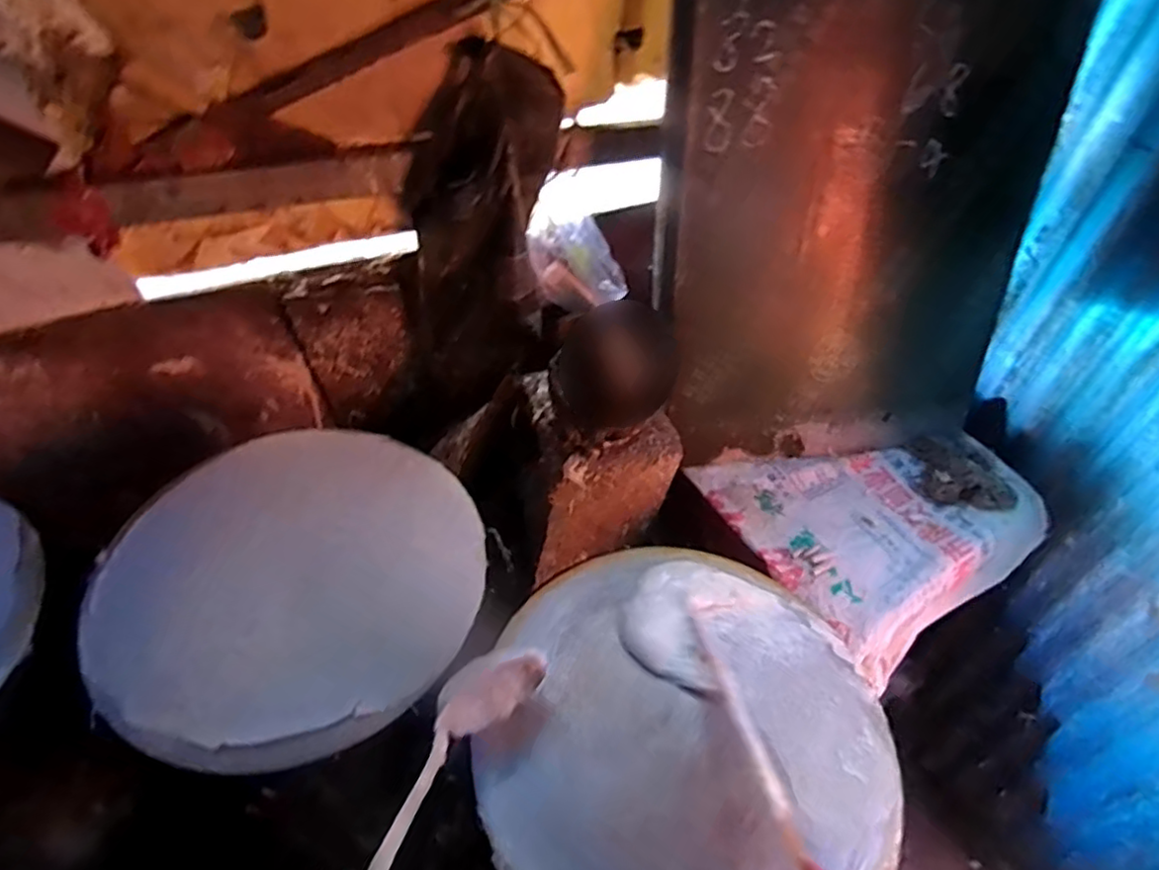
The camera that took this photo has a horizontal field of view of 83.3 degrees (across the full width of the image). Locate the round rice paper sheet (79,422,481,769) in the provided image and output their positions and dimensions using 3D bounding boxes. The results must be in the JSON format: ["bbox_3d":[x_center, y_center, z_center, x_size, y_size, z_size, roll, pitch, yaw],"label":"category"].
[{"bbox_3d":[-0.287,0.133,0.663,0.357,0.031,0.360,2,48,-2],"label":"round rice paper sheet"}]

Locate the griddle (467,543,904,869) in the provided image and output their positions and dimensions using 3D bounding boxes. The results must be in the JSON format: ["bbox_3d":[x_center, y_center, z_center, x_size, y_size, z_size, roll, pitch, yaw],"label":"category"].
[{"bbox_3d":[0.104,0.259,0.587,0.356,0.056,0.367,2,48,-2],"label":"griddle"}]

